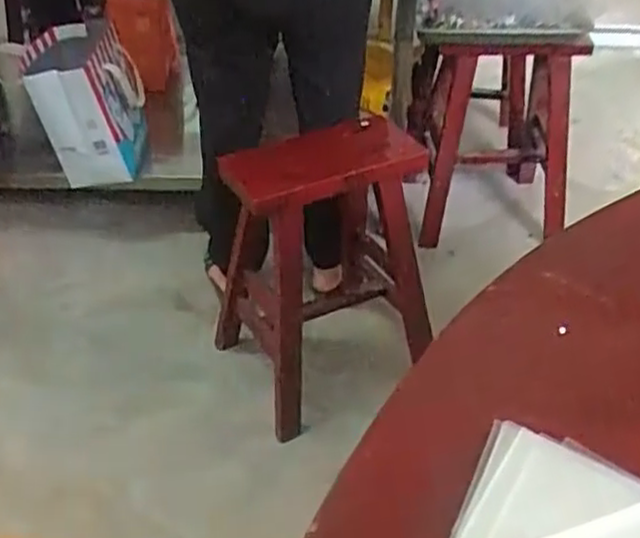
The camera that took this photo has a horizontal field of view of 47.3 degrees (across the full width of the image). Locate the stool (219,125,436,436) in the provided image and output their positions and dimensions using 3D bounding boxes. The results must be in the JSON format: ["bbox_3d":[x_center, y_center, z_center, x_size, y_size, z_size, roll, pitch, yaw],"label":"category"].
[{"bbox_3d":[0.011,-0.024,1.404,0.368,0.516,0.304,-20,44,-22],"label":"stool"}]

